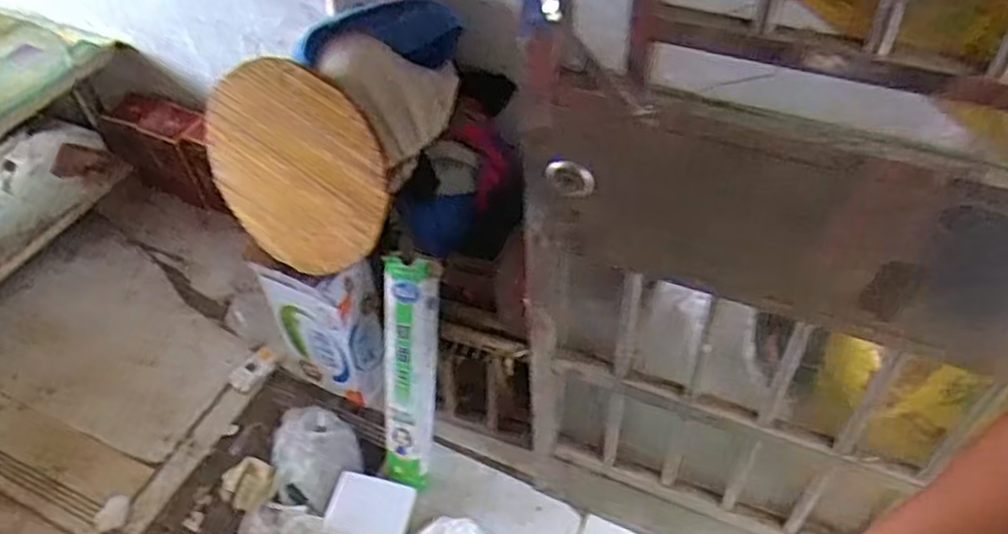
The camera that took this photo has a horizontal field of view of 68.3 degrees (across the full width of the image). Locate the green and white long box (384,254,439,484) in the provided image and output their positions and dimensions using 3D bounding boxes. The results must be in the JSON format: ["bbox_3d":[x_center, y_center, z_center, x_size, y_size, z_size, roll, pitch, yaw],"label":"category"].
[{"bbox_3d":[-0.191,0.216,1.507,0.111,0.494,0.048,7,19,12],"label":"green and white long box"}]

